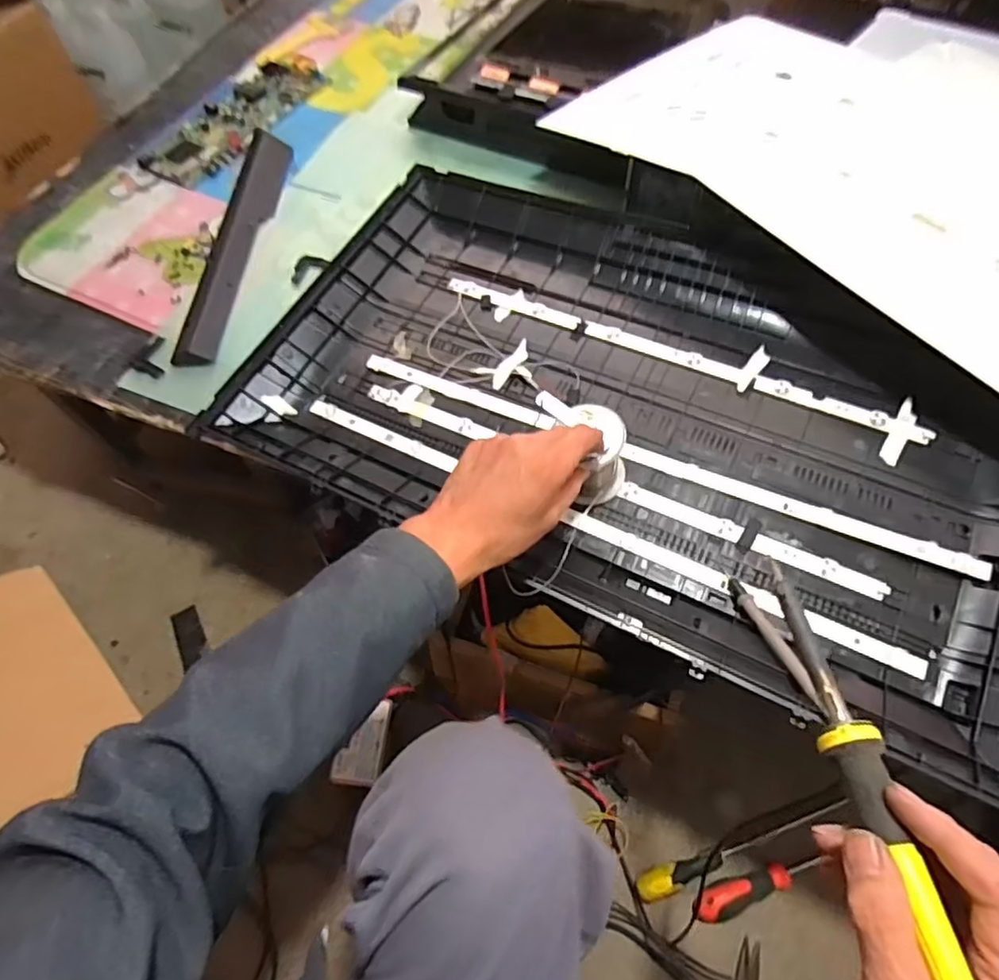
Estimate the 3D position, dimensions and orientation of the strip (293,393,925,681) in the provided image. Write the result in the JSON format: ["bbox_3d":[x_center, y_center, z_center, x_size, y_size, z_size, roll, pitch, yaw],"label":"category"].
[{"bbox_3d":[0.066,0.024,0.561,0.575,0.014,0.019,24,65,16],"label":"strip"}]

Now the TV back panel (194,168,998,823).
[{"bbox_3d":[0.125,-0.084,0.601,0.726,0.049,0.425,25,65,16],"label":"TV back panel"}]

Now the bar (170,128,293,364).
[{"bbox_3d":[-0.314,-0.304,0.761,0.057,0.015,0.373,2,61,5],"label":"bar"}]

